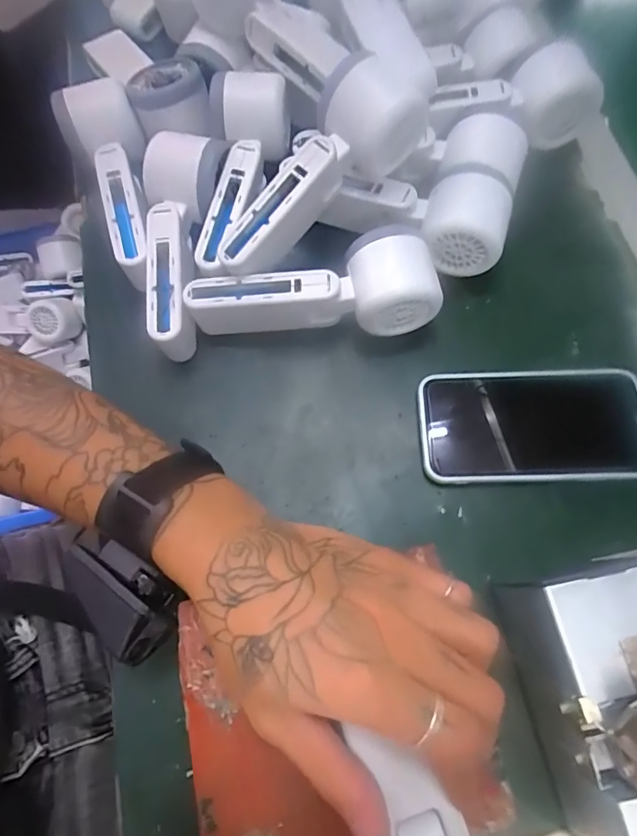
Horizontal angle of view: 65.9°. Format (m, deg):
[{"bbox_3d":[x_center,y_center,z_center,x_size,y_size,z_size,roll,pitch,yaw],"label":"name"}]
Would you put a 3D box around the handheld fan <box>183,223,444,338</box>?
[{"bbox_3d":[-0.004,-0.081,0.334,0.165,0.055,0.053,-9,71,-3],"label":"handheld fan"}]

